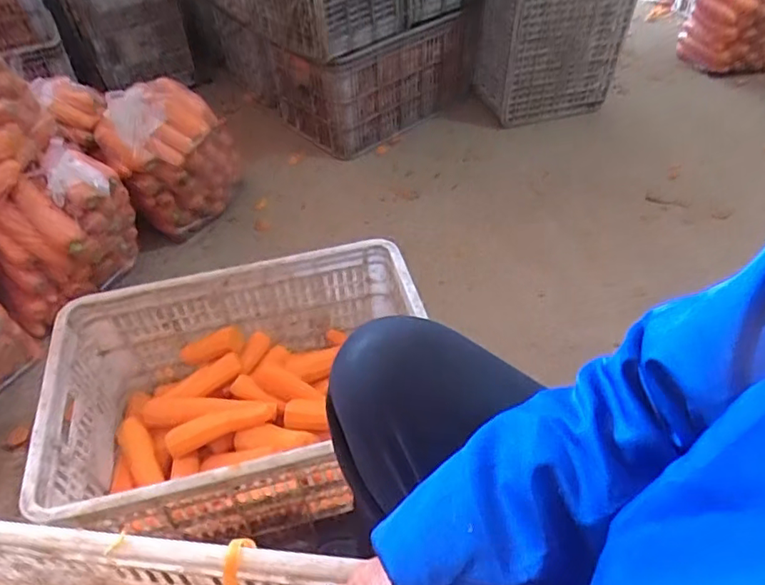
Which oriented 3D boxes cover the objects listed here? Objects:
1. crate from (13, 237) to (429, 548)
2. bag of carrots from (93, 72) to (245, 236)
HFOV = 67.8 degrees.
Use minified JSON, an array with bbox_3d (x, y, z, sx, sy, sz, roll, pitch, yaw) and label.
[{"bbox_3d":[-0.193,0.159,0.861,0.516,0.243,0.362,-13,47,-9],"label":"crate"},{"bbox_3d":[-0.495,-0.331,1.363,0.283,0.303,0.196,-34,54,-26],"label":"bag of carrots"}]

